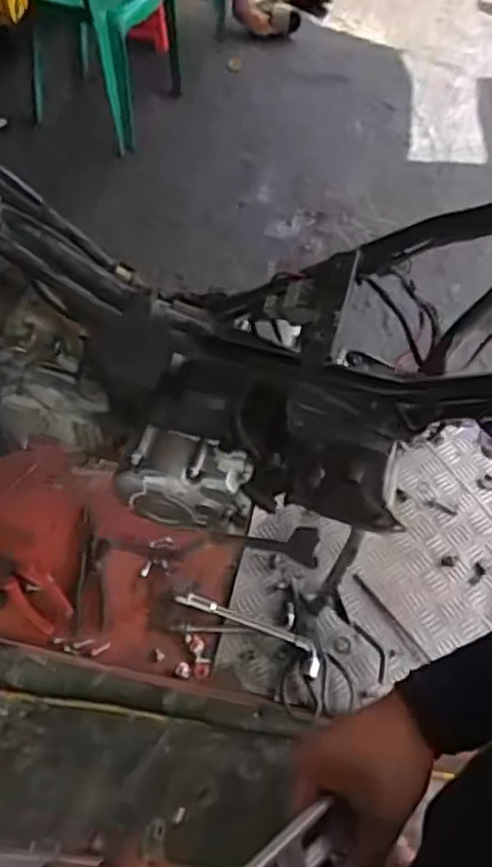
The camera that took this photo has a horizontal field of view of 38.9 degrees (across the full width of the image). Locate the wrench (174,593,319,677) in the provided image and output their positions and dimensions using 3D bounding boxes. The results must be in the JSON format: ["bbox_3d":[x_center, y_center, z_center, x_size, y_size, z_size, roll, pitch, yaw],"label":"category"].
[{"bbox_3d":[0.007,0.279,1.016,0.231,0.032,0.044,26,59,18],"label":"wrench"}]

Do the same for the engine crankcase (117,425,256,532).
[{"bbox_3d":[-0.066,0.061,0.809,0.144,0.120,0.069,7,55,6],"label":"engine crankcase"}]

